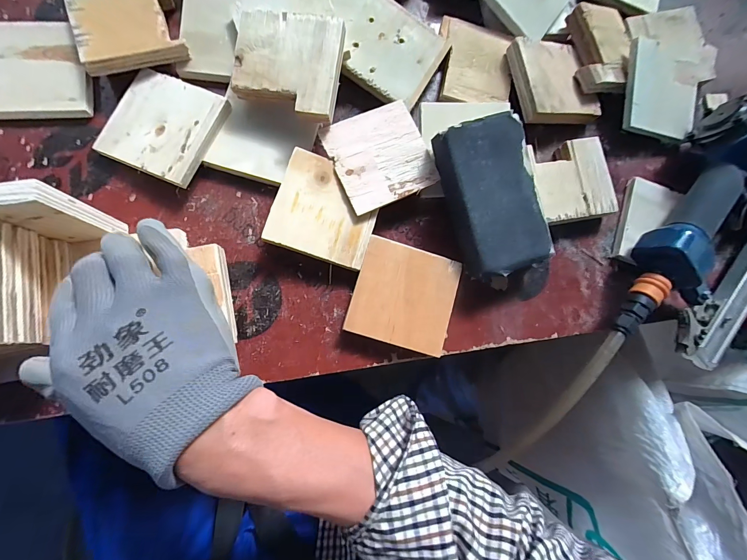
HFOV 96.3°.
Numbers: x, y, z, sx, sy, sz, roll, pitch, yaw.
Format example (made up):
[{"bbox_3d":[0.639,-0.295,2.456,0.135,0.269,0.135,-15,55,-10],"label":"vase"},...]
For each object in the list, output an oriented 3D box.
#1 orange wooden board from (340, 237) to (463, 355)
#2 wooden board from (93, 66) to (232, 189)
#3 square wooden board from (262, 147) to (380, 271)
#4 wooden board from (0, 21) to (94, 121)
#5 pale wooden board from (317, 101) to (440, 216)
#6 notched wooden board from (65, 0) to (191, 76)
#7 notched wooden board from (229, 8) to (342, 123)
[{"bbox_3d":[0.028,0.015,0.310,0.090,0.018,0.088,16,81,-3],"label":"orange wooden board"},{"bbox_3d":[-0.191,-0.140,0.301,0.091,0.012,0.090,23,81,-2],"label":"wooden board"},{"bbox_3d":[-0.041,-0.063,0.296,0.088,0.007,0.086,18,81,-3],"label":"square wooden board"},{"bbox_3d":[-0.311,-0.195,0.308,0.089,0.009,0.096,-6,83,-6],"label":"wooden board"},{"bbox_3d":[0.007,-0.115,0.308,0.088,0.007,0.087,-26,86,-8],"label":"pale wooden board"},{"bbox_3d":[-0.226,-0.238,0.305,0.086,0.017,0.089,-20,85,-7],"label":"notched wooden board"},{"bbox_3d":[-0.075,-0.188,0.292,0.090,0.009,0.088,7,87,3],"label":"notched wooden board"}]

